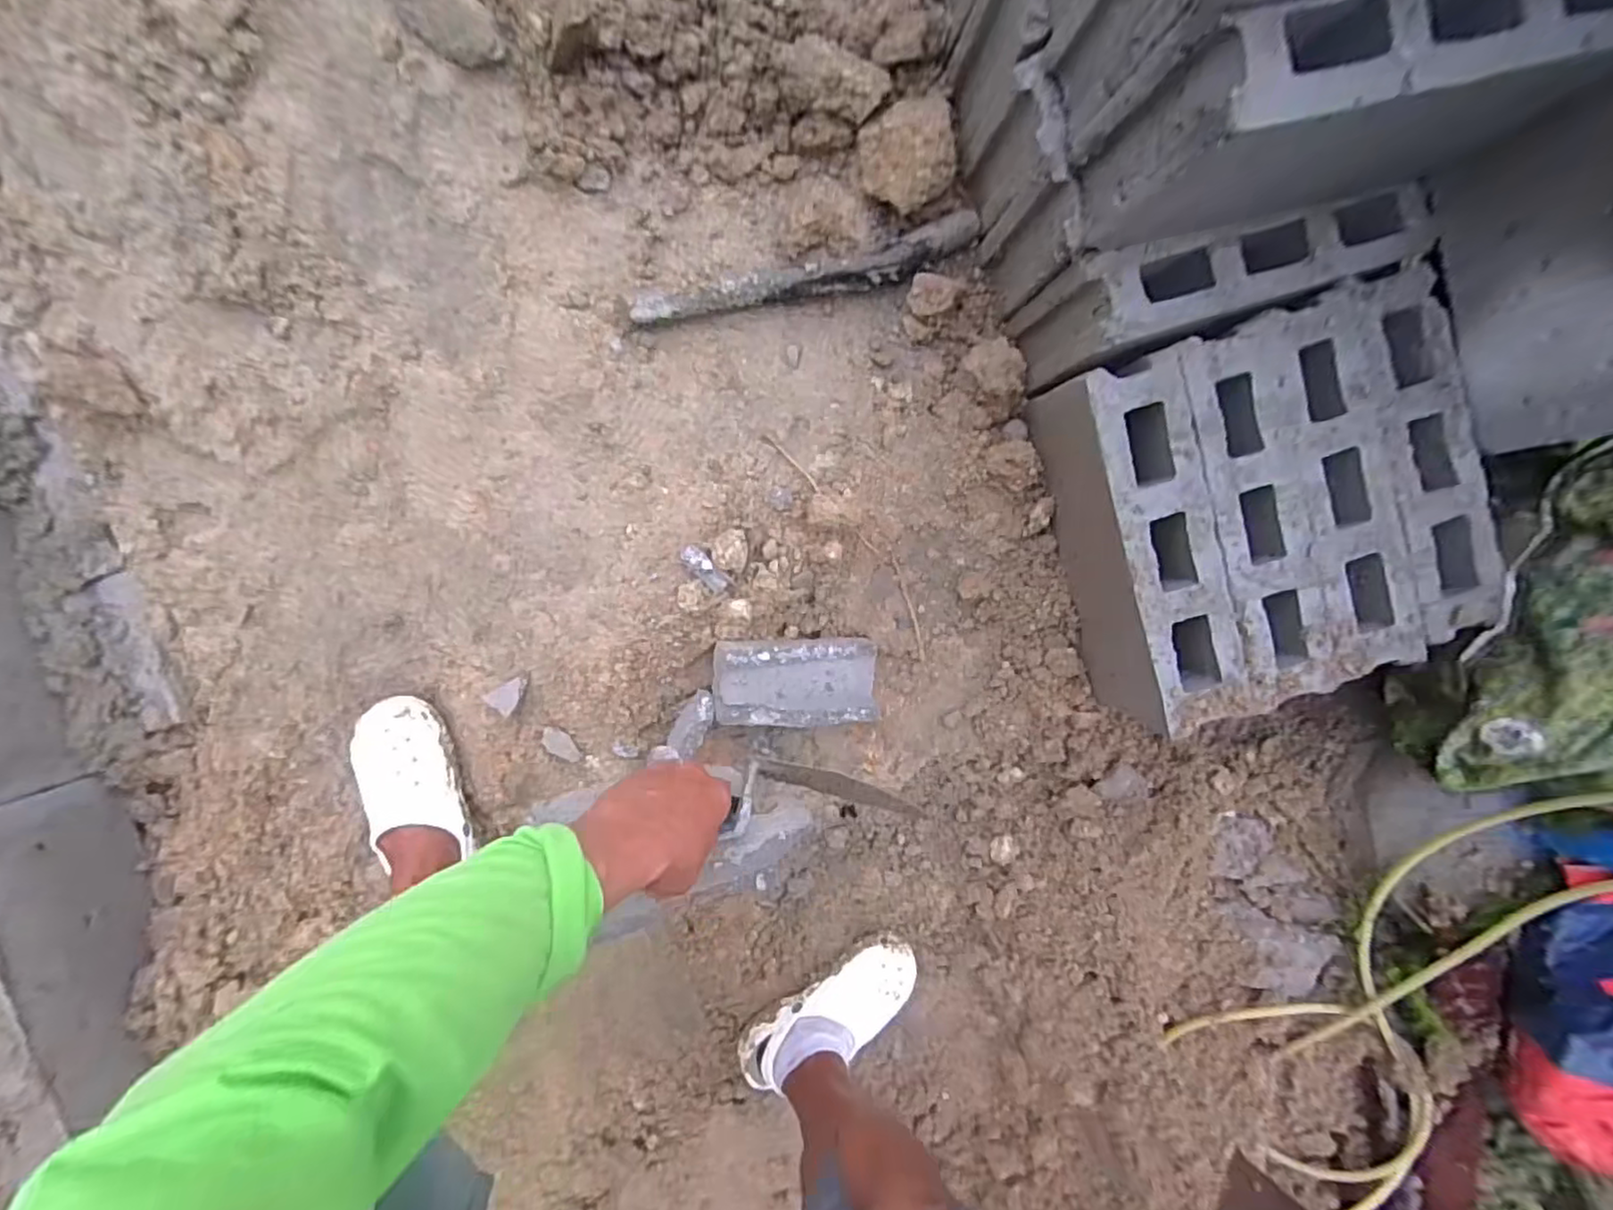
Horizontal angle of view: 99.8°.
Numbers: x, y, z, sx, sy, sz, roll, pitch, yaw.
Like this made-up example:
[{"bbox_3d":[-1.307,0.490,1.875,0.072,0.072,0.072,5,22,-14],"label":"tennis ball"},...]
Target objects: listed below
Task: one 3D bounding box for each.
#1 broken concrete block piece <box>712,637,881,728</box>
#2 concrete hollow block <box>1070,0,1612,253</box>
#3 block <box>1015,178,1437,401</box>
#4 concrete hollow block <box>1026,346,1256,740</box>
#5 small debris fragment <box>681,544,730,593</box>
[{"bbox_3d":[-0.001,0.095,0.826,0.219,0.045,0.105,2,95,-24],"label":"broken concrete block piece"},{"bbox_3d":[0.452,-0.417,0.574,0.368,0.204,0.081,-16,94,-7],"label":"concrete hollow block"},{"bbox_3d":[0.452,-0.360,0.758,0.374,0.170,0.093,-19,94,-7],"label":"block"},{"bbox_3d":[0.377,-0.070,0.803,0.097,0.201,0.389,-17,94,-7],"label":"concrete hollow block"},{"bbox_3d":[-0.120,-0.044,0.811,0.071,0.017,0.029,42,90,-6],"label":"small debris fragment"}]

